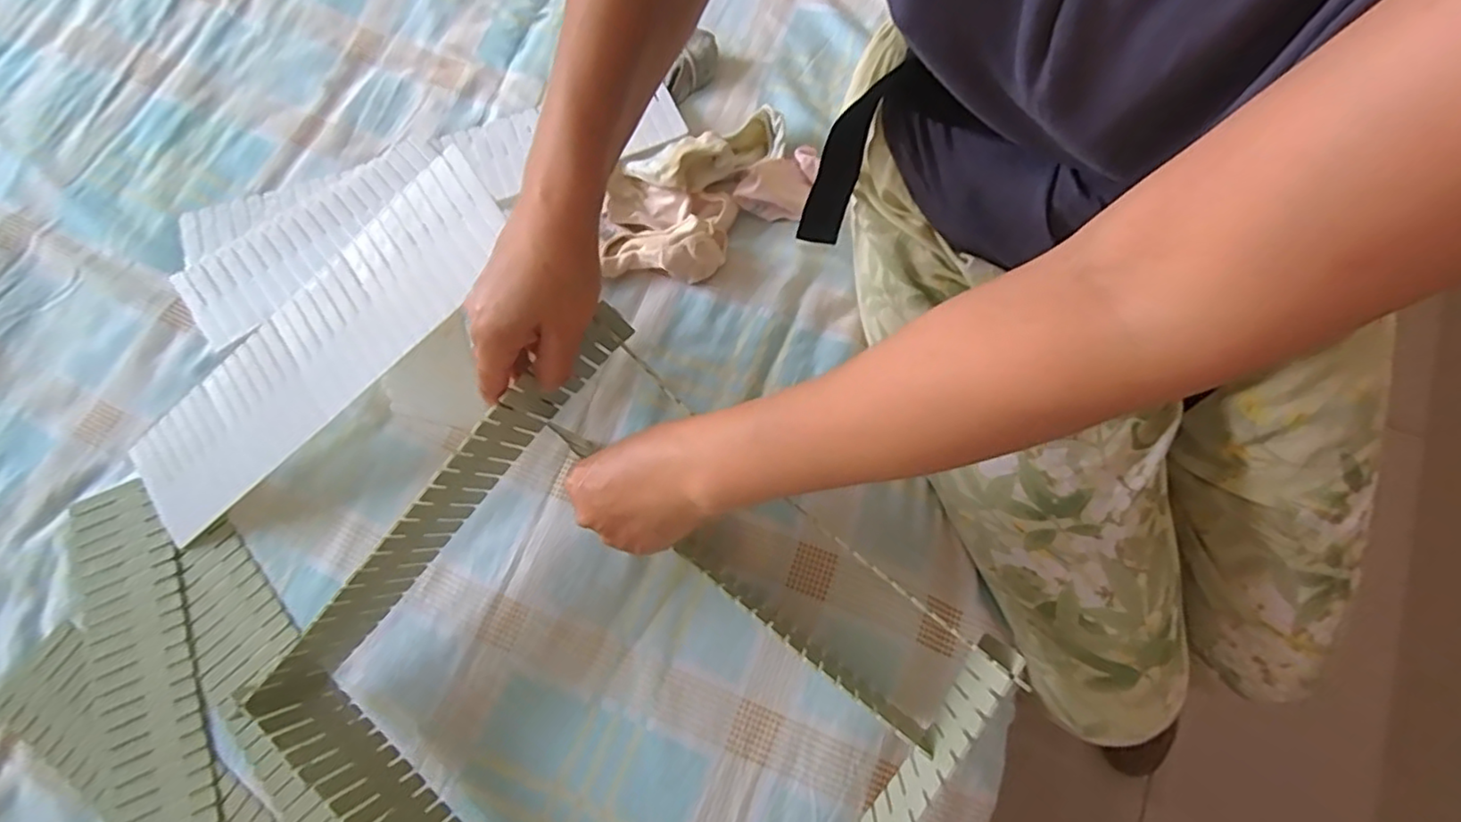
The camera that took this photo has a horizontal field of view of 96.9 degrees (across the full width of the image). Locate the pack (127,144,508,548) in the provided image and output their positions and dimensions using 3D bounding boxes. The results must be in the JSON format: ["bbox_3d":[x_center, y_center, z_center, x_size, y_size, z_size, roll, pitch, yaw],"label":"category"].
[{"bbox_3d":[-0.295,-0.038,0.453,0.342,0.011,0.095,-38,80,9],"label":"pack"}]

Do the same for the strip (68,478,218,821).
[{"bbox_3d":[-0.407,0.198,0.443,0.078,0.011,0.307,-23,74,-5],"label":"strip"}]

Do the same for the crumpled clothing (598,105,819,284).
[{"bbox_3d":[-0.022,-0.184,0.532,0.186,0.053,0.118,-33,74,-8],"label":"crumpled clothing"}]

